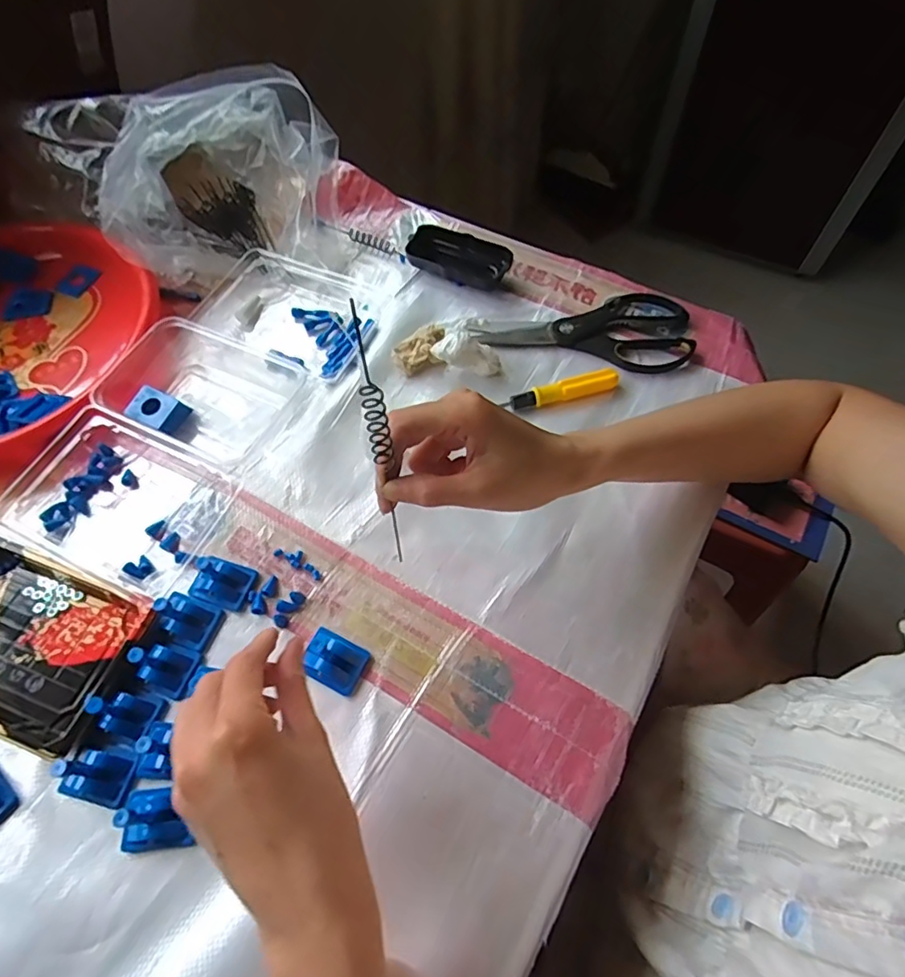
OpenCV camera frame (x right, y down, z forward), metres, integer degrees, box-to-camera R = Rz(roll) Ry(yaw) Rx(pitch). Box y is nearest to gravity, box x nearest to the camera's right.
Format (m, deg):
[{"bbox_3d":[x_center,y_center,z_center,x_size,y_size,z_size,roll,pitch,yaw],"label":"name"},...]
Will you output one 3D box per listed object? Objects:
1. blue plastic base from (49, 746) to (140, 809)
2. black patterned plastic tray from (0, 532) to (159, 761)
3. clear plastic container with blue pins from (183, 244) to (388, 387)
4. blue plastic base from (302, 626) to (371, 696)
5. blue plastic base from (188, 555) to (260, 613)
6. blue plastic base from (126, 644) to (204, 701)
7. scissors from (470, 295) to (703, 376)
[{"bbox_3d":[-0.228,0.179,0.350,0.039,0.042,0.033,7,61,5],"label":"blue plastic base"},{"bbox_3d":[-0.307,0.105,0.395,0.173,0.026,0.112,17,62,10],"label":"black patterned plastic tray"},{"bbox_3d":[-0.159,-0.187,0.557,0.190,0.028,0.125,26,64,15],"label":"clear plastic container with blue pins"},{"bbox_3d":[-0.084,0.119,0.390,0.043,0.022,0.034,24,64,14],"label":"blue plastic base"},{"bbox_3d":[-0.177,0.067,0.420,0.046,0.024,0.036,16,62,10],"label":"blue plastic base"},{"bbox_3d":[-0.198,0.120,0.378,0.032,0.040,0.032,23,64,13],"label":"blue plastic base"},{"bbox_3d":[0.129,-0.158,0.545,0.203,0.013,0.097,6,61,4],"label":"scissors"}]

